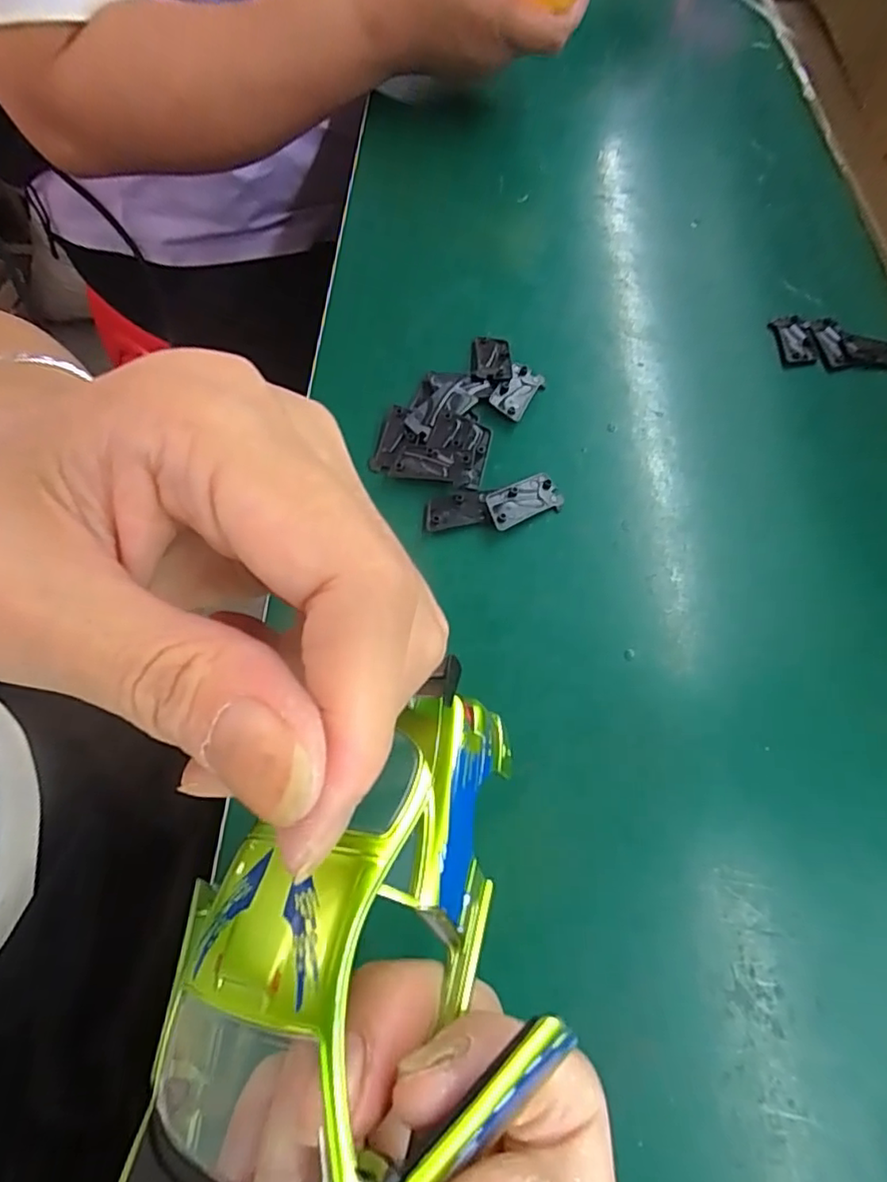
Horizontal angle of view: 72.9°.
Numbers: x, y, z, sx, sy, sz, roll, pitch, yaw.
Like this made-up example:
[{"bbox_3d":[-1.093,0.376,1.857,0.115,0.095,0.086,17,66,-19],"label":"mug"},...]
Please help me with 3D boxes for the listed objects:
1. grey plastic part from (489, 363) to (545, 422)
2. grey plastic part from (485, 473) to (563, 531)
[{"bbox_3d":[0.034,-0.092,0.276,0.016,0.006,0.029,30,65,13],"label":"grey plastic part"},{"bbox_3d":[0.033,-0.037,0.248,0.031,0.006,0.017,-21,65,-13],"label":"grey plastic part"}]

